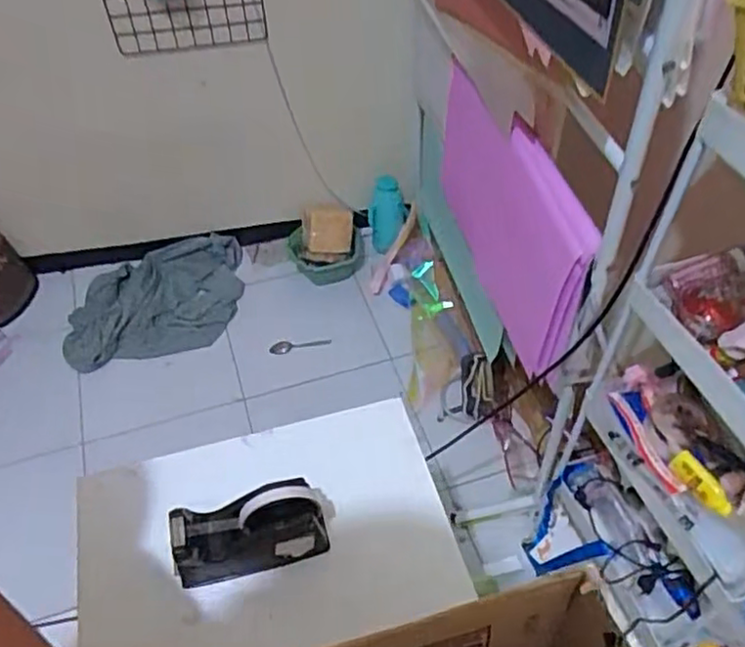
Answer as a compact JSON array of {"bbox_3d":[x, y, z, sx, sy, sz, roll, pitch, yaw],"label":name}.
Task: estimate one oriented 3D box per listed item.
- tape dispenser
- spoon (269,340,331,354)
[{"bbox_3d":[-0.126,0.221,0.703,0.164,0.106,0.066,-16,51,-12],"label":"tape dispenser"},{"bbox_3d":[-0.199,0.064,1.849,0.166,0.020,0.033,-6,50,-4],"label":"spoon"}]

